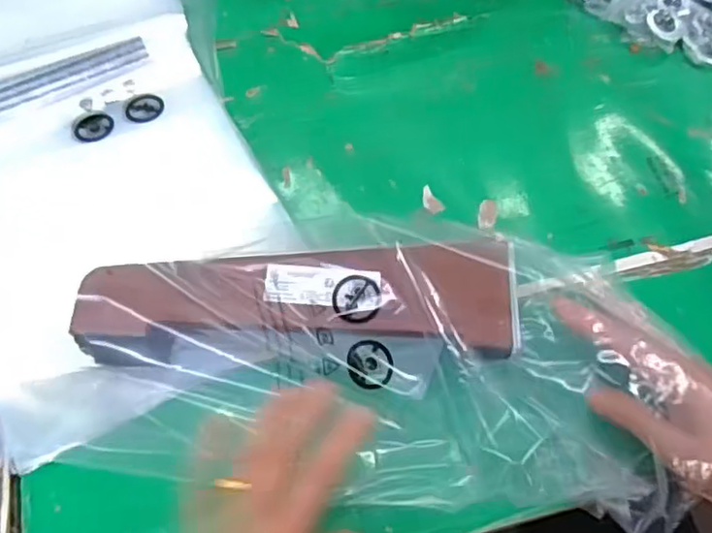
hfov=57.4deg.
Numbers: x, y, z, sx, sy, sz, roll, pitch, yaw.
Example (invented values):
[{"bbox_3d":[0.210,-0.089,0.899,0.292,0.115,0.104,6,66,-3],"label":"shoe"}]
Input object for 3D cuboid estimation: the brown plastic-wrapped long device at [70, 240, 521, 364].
[{"bbox_3d":[-0.039,0.029,0.450,0.297,0.054,0.073,-3,63,0],"label":"brown plastic-wrapped long device"}]

